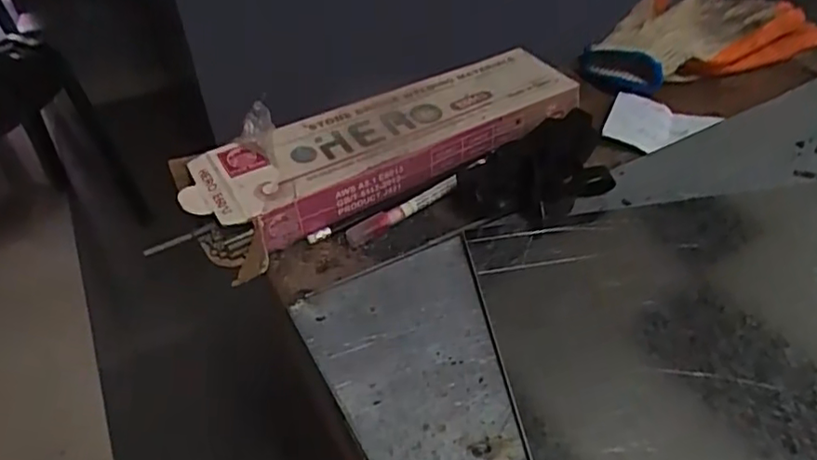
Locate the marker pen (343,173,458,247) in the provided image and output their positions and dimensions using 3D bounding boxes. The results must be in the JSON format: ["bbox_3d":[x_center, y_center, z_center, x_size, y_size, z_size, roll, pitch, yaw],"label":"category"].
[{"bbox_3d":[-0.004,-0.015,0.464,0.095,0.015,0.013,-26,42,-23],"label":"marker pen"}]

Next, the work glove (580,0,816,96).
[{"bbox_3d":[0.272,-0.187,0.608,0.216,0.041,0.127,-19,40,-15],"label":"work glove"}]

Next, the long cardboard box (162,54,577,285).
[{"bbox_3d":[-0.012,-0.068,0.500,0.334,0.048,0.110,-25,42,-22],"label":"long cardboard box"}]

